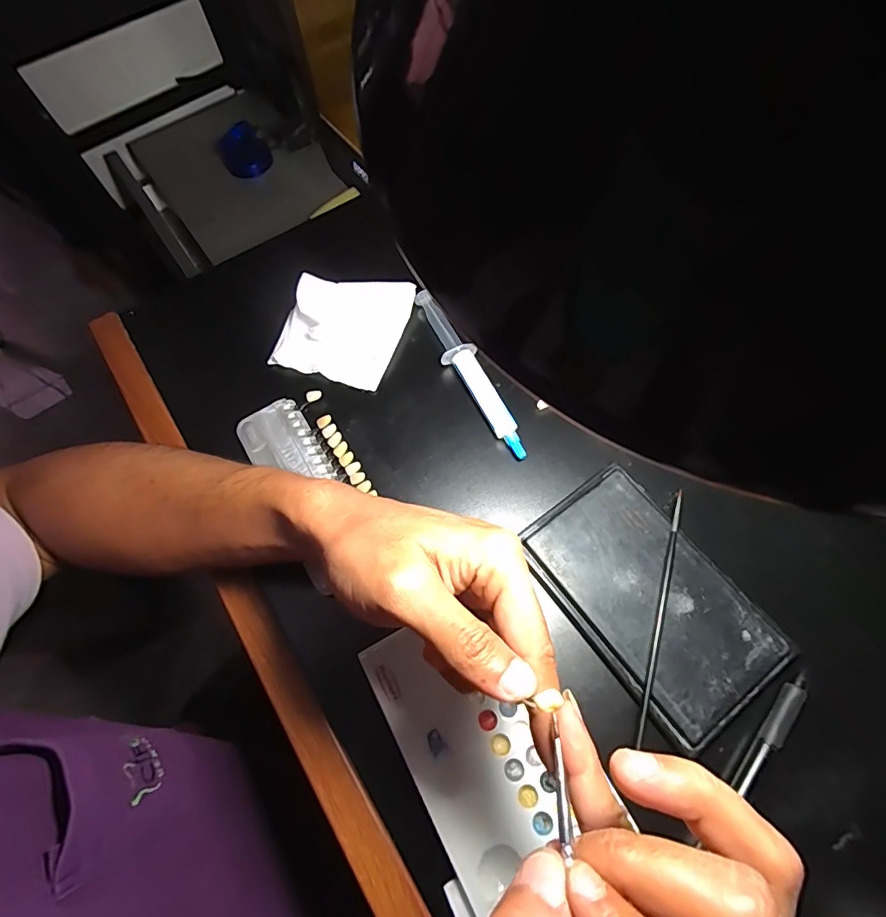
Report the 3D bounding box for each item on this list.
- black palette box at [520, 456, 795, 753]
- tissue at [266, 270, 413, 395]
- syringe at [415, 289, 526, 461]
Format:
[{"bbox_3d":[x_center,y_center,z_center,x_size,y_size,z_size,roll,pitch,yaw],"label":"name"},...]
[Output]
[{"bbox_3d":[0.129,0.085,0.302,0.093,0.016,0.152,-36,70,-11],"label":"black palette box"},{"bbox_3d":[-0.081,-0.111,0.383,0.095,0.035,0.093,14,69,9],"label":"tissue"},{"bbox_3d":[0.018,-0.068,0.372,0.024,0.022,0.161,-25,69,-7],"label":"syringe"}]

